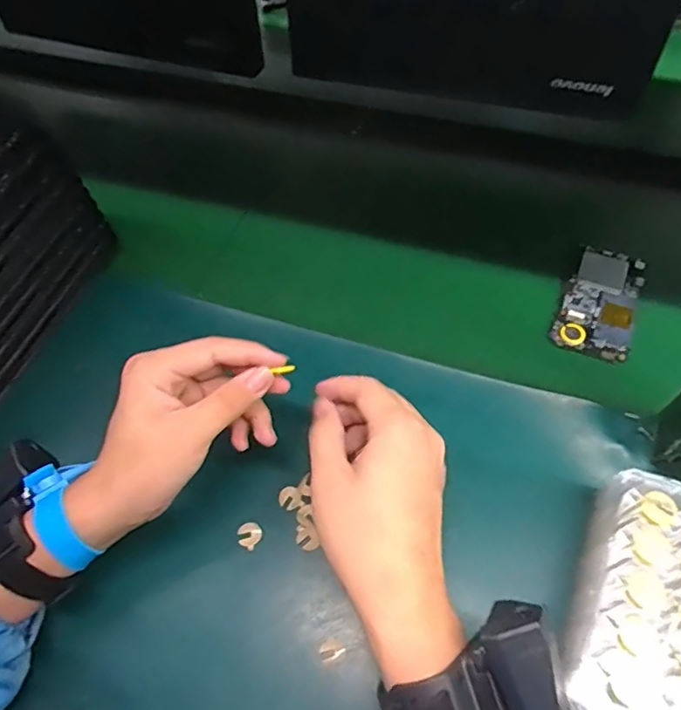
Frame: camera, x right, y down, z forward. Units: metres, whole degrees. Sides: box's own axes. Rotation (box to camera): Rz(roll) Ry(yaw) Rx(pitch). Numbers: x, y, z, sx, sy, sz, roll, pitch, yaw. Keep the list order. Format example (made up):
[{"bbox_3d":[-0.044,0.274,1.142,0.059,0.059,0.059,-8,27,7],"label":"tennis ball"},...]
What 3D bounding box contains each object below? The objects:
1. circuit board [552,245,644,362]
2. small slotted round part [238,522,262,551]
[{"bbox_3d":[0.243,-0.052,0.516,0.062,0.010,0.123,20,60,15],"label":"circuit board"},{"bbox_3d":[-0.068,0.136,0.416,0.017,0.007,0.018,-2,57,2],"label":"small slotted round part"}]

